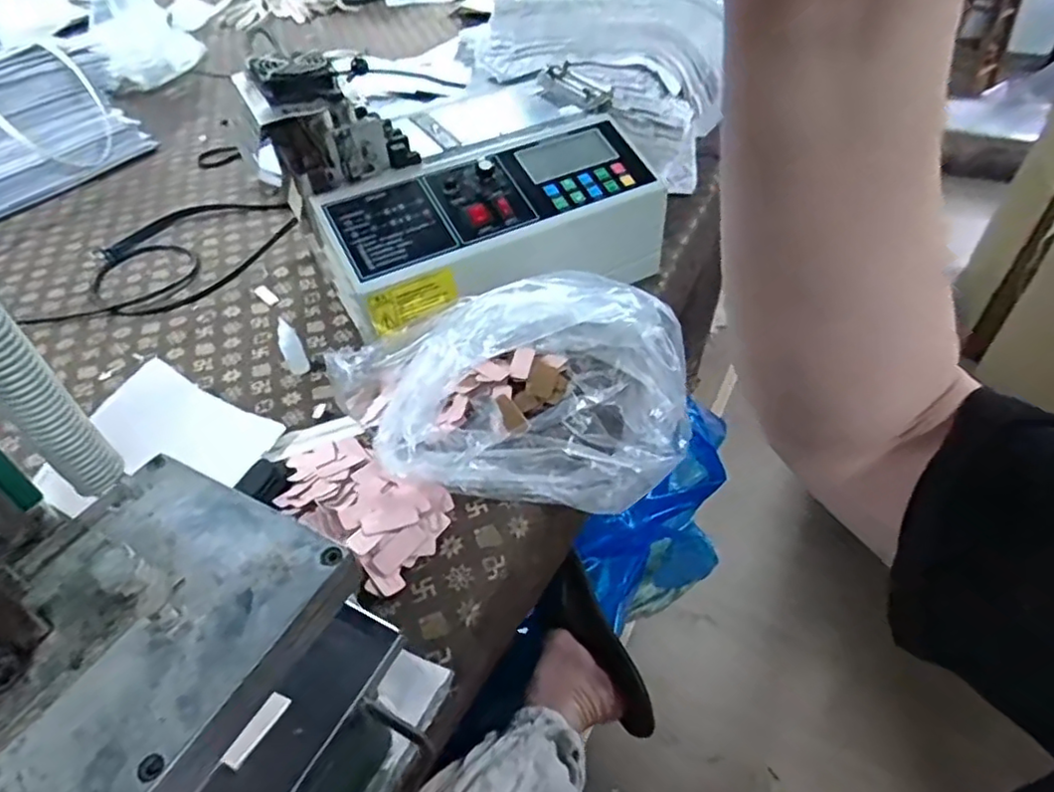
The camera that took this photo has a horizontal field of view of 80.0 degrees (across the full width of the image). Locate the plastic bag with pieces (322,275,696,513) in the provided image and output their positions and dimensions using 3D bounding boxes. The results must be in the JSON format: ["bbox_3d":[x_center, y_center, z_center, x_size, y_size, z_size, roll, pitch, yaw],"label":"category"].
[{"bbox_3d":[-0.002,0.003,0.669,0.384,0.202,0.209,-13,46,-10],"label":"plastic bag with pieces"}]

